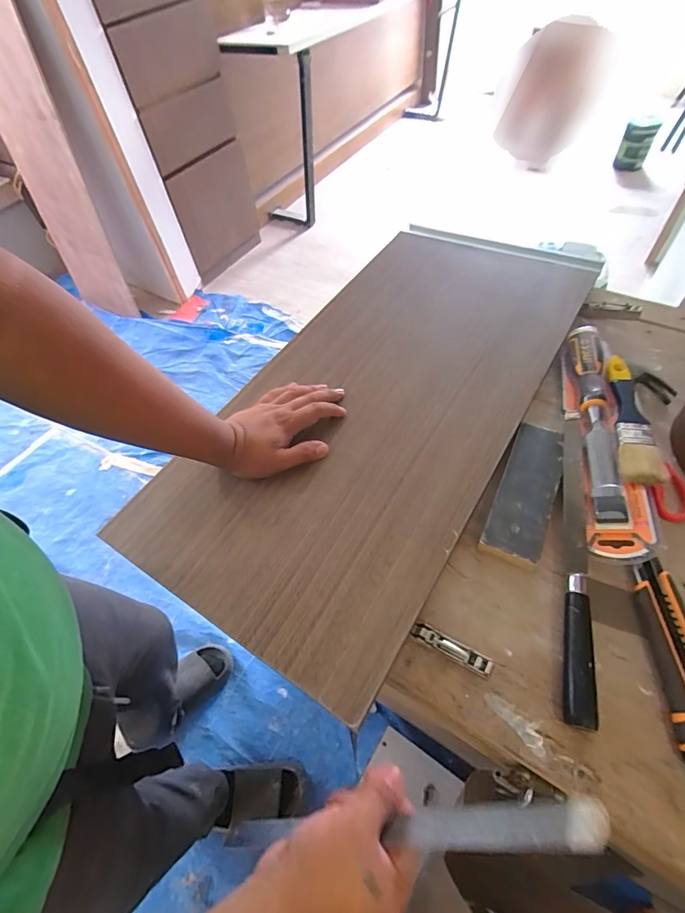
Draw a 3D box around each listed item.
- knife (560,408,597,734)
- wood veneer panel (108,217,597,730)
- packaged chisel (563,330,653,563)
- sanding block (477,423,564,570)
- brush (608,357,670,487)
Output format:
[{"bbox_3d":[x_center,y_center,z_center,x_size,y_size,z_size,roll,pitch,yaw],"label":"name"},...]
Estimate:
[{"bbox_3d":[0.234,0.091,0.427,0.022,0.027,0.315,10,57,12],"label":"knife"},{"bbox_3d":[0.058,-0.089,0.566,0.338,0.018,0.685,25,61,23],"label":"wood veneer panel"},{"bbox_3d":[0.297,-0.035,0.488,0.055,0.029,0.310,5,56,9],"label":"packaged chisel"},{"bbox_3d":[0.205,0.036,0.473,0.057,0.018,0.170,21,60,18],"label":"sanding block"},{"bbox_3d":[0.328,-0.045,0.485,0.039,0.025,0.183,9,57,11],"label":"brush"}]

